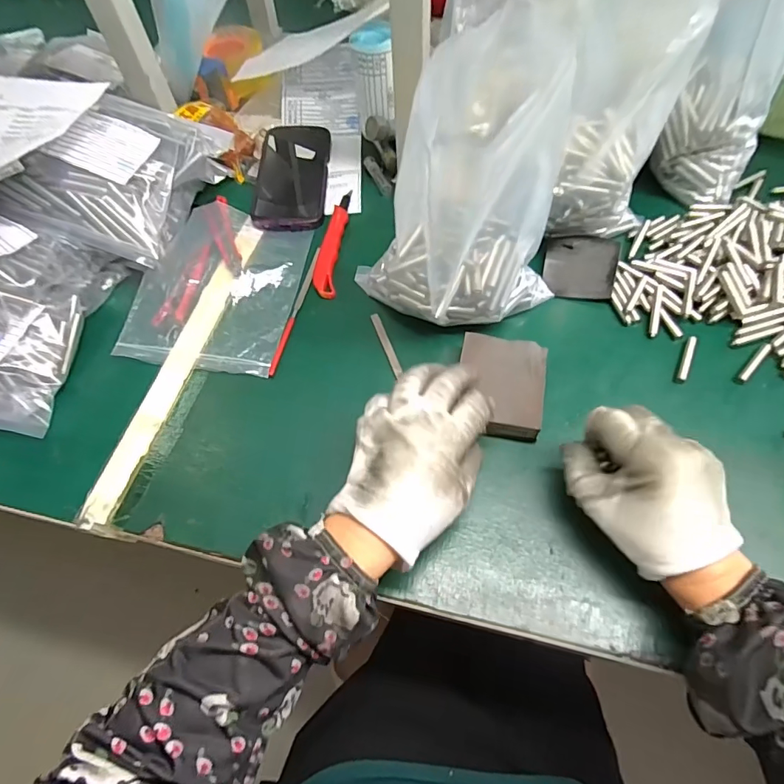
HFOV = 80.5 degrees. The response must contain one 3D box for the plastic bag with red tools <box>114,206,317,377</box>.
[{"bbox_3d":[-0.168,-0.113,0.468,0.149,0.012,0.207,7,61,7],"label":"plastic bag with red tools"}]

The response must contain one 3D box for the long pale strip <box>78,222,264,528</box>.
[{"bbox_3d":[-0.188,-0.039,0.426,0.027,0.010,0.323,11,61,9],"label":"long pale strip"}]

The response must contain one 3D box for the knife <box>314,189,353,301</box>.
[{"bbox_3d":[-0.062,-0.159,0.483,0.023,0.008,0.148,3,60,4],"label":"knife"}]

